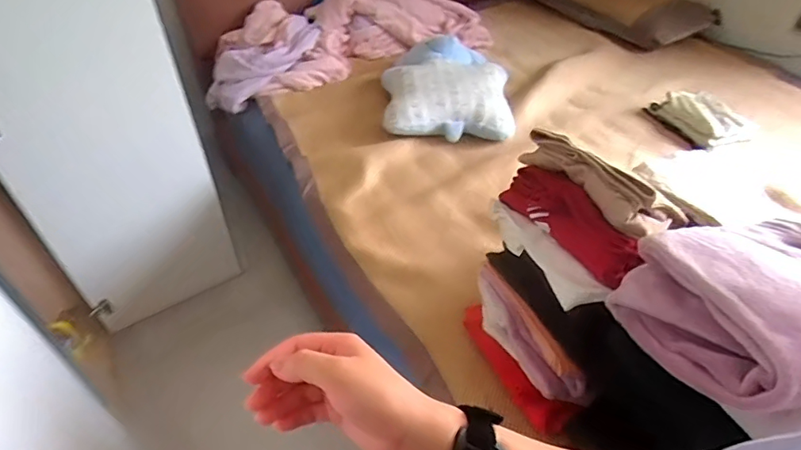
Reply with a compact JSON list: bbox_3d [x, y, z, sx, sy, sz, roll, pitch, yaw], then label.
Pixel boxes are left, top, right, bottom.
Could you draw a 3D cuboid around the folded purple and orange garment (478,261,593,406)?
[{"bbox_3d":[0.205,0.189,0.838,0.050,0.119,0.273,-22,49,-21],"label":"folded purple and orange garment"}]

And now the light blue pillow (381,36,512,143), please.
[{"bbox_3d":[0.147,-0.438,1.581,0.391,0.127,0.467,0,44,0],"label":"light blue pillow"}]

